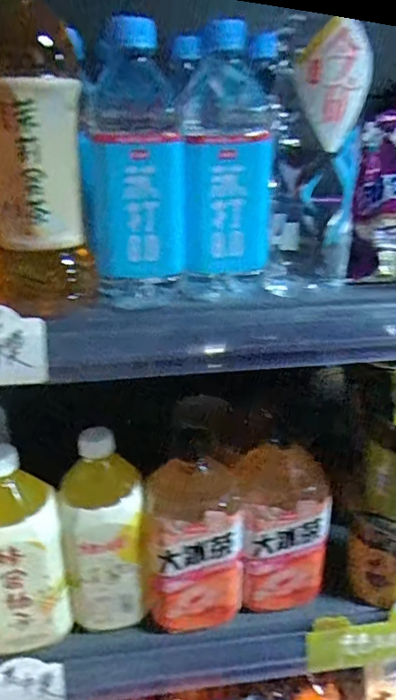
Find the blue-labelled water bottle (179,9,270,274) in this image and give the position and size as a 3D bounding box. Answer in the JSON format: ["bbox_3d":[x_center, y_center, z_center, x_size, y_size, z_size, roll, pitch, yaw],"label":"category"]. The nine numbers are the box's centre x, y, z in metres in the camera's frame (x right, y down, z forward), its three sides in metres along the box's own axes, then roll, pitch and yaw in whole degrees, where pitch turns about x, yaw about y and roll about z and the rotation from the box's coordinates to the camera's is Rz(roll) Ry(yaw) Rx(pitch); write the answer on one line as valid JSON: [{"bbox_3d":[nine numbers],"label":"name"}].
[{"bbox_3d":[0.021,-0.134,0.369,0.057,0.150,0.056,3,25,7],"label":"blue-labelled water bottle"}]

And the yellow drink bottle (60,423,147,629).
[{"bbox_3d":[-0.093,0.167,0.520,0.073,0.190,0.082,-7,26,-14],"label":"yellow drink bottle"}]

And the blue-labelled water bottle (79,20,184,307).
[{"bbox_3d":[-0.048,-0.124,0.367,0.062,0.168,0.067,-7,26,-16],"label":"blue-labelled water bottle"}]

